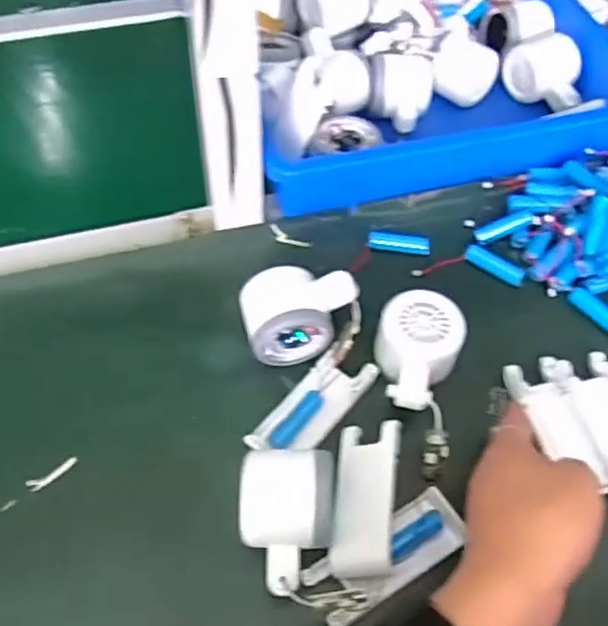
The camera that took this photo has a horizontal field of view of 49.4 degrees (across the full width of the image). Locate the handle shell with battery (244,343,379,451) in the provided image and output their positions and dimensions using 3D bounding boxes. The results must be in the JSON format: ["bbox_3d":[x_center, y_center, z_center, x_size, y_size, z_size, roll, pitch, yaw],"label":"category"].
[{"bbox_3d":[0.007,0.067,0.468,0.040,0.019,0.099,35,61,19],"label":"handle shell with battery"}]

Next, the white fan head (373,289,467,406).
[{"bbox_3d":[0.079,0.031,0.471,0.059,0.053,0.083,14,56,7],"label":"white fan head"}]

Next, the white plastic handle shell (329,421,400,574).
[{"bbox_3d":[0.039,0.114,0.418,0.041,0.015,0.099,-6,49,23],"label":"white plastic handle shell"}]

